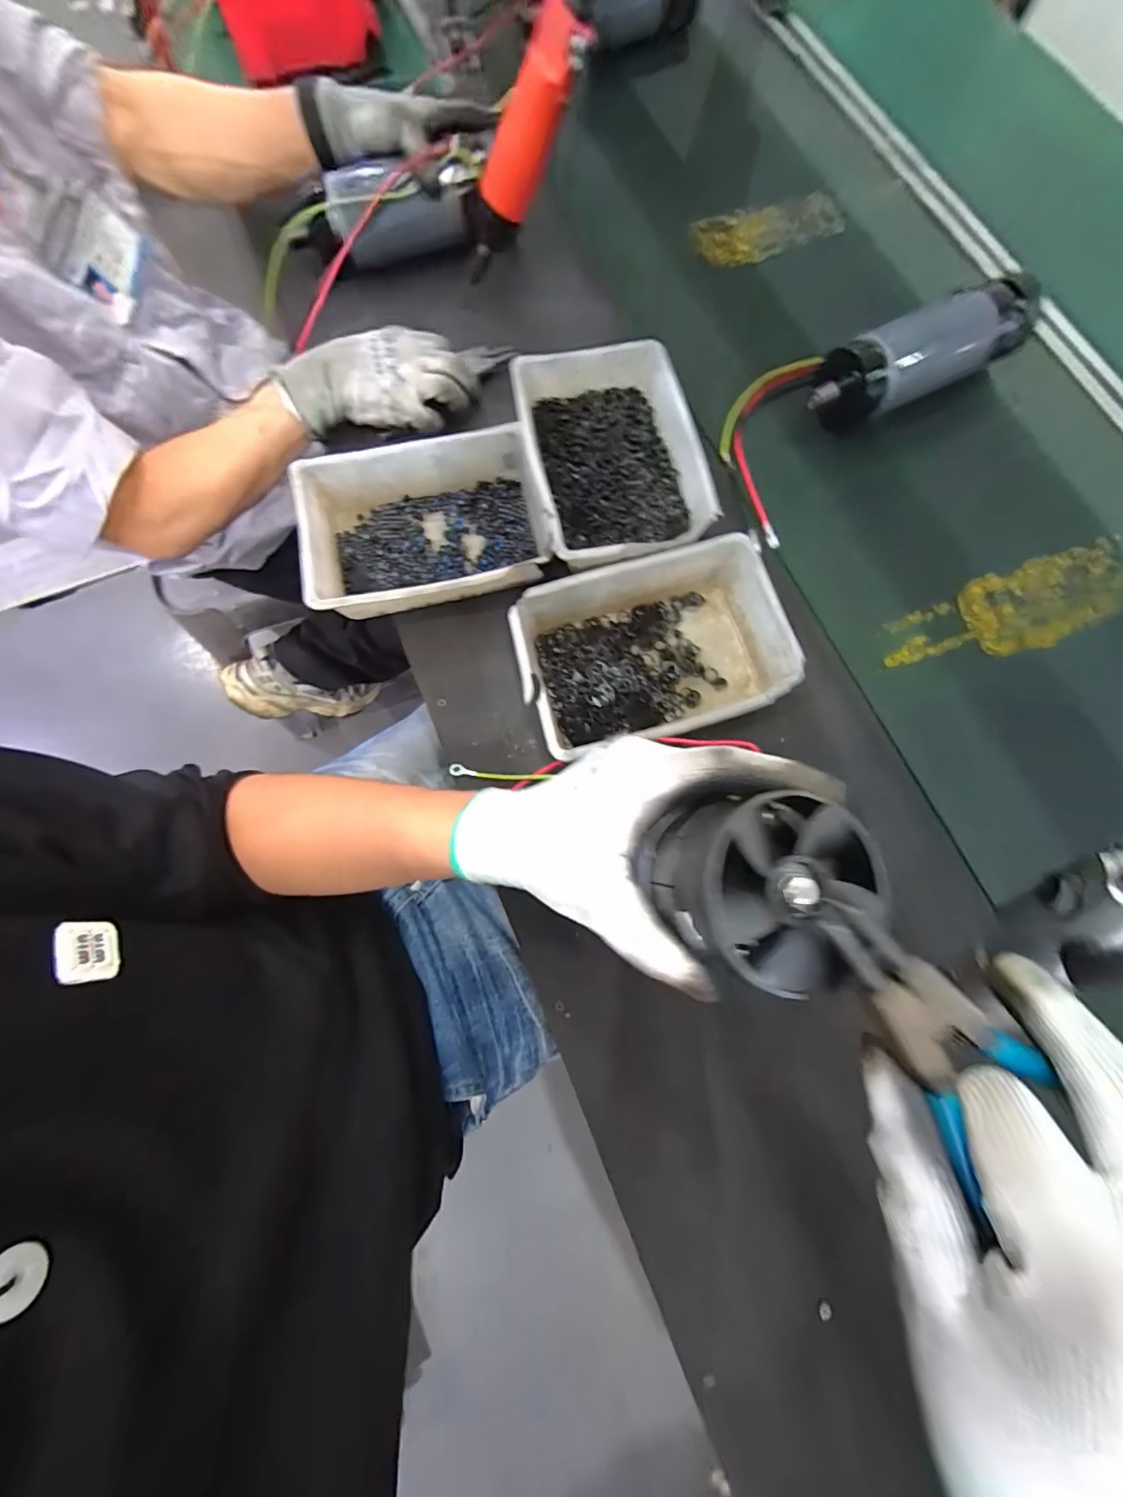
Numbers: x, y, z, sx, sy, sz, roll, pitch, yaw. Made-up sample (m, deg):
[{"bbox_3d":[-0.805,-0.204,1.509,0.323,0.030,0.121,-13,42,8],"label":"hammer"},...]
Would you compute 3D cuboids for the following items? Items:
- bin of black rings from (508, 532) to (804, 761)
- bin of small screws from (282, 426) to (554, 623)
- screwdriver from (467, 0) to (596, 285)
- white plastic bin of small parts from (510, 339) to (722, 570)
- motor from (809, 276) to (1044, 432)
[{"bbox_3d":[0.071,-0.077,0.411,0.210,0.050,0.142,-13,74,-5],"label":"bin of black rings"},{"bbox_3d":[-0.117,-0.188,0.439,0.199,0.047,0.147,-12,74,-5],"label":"bin of small screws"},{"bbox_3d":[-0.040,-0.499,0.438,0.047,0.191,0.043,12,71,-28],"label":"screwdriver"},{"bbox_3d":[0.046,-0.257,0.460,0.149,0.054,0.211,-11,74,-4],"label":"white plastic bin of small parts"},{"bbox_3d":[0.353,-0.382,0.501,0.230,0.063,0.062,-27,76,-9],"label":"motor"}]

